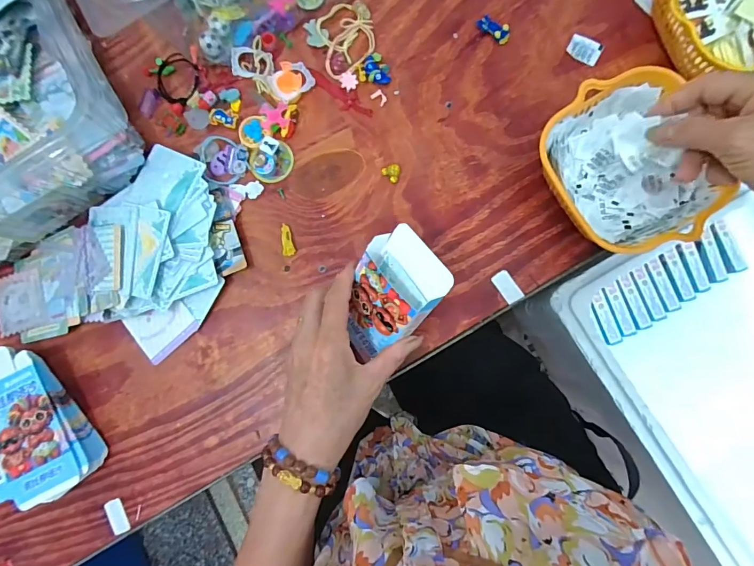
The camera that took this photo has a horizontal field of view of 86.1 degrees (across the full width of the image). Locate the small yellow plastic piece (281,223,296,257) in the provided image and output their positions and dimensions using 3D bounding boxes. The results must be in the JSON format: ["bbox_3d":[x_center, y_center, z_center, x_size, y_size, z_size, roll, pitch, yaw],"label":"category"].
[{"bbox_3d":[-0.090,-0.044,0.406,0.012,0.004,0.033,-9,83,4],"label":"small yellow plastic piece"}]

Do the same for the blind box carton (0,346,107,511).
[{"bbox_3d":[-0.343,0.138,0.395,0.085,0.038,0.151,-34,82,0],"label":"blind box carton"}]

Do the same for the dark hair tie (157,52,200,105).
[{"bbox_3d":[-0.212,-0.217,0.428,0.049,0.009,0.045,39,88,7],"label":"dark hair tie"}]

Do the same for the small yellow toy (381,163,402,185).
[{"bbox_3d":[0.016,-0.112,0.406,0.018,0.004,0.019,-45,82,-1],"label":"small yellow toy"}]

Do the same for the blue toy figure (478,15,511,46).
[{"bbox_3d":[0.120,-0.260,0.412,0.036,0.007,0.017,41,88,7],"label":"blue toy figure"}]

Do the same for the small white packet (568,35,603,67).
[{"bbox_3d":[0.209,-0.235,0.406,0.032,0.004,0.026,28,87,7],"label":"small white packet"}]

